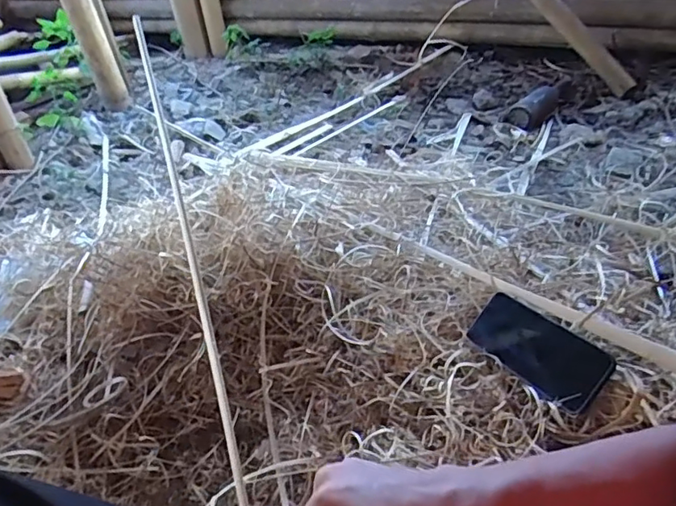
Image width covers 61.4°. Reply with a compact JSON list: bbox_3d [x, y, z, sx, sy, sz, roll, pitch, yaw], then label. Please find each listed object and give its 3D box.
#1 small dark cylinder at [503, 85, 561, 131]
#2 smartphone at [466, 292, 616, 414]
[{"bbox_3d":[0.567,-0.422,1.628,0.070,0.059,0.237,29,48,35],"label":"small dark cylinder"},{"bbox_3d":[0.240,0.114,0.695,0.081,0.013,0.176,-46,42,-7],"label":"smartphone"}]

